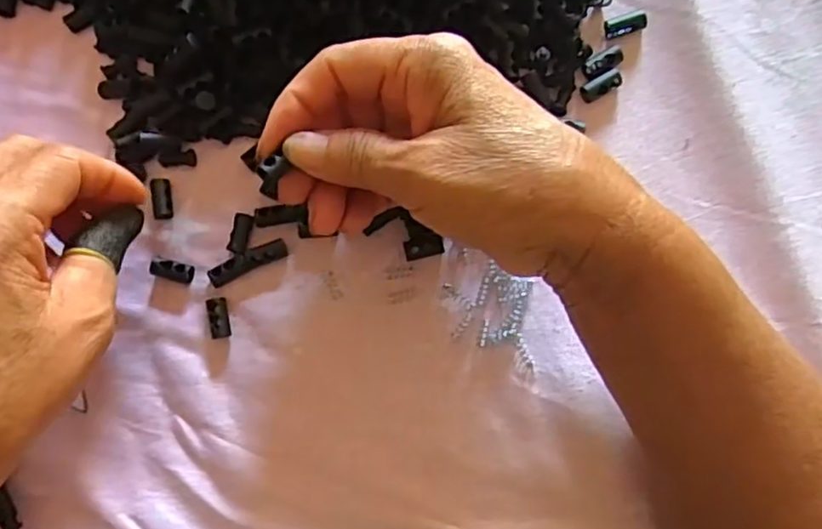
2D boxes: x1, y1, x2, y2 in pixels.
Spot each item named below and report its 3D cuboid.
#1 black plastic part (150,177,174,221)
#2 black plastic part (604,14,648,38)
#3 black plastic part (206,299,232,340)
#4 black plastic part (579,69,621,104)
[{"bbox_3d":[-0.116,-0.031,0.307,0.008,0.008,0.020,-6,82,0],"label":"black plastic part"},{"bbox_3d":[0.102,-0.114,0.313,0.019,0.007,0.007,-7,82,18],"label":"black plastic part"},{"bbox_3d":[-0.088,0.025,0.300,0.009,0.004,0.018,-10,82,0],"label":"black plastic part"},{"bbox_3d":[0.091,-0.085,0.308,0.020,0.007,0.009,-31,83,-3],"label":"black plastic part"}]

